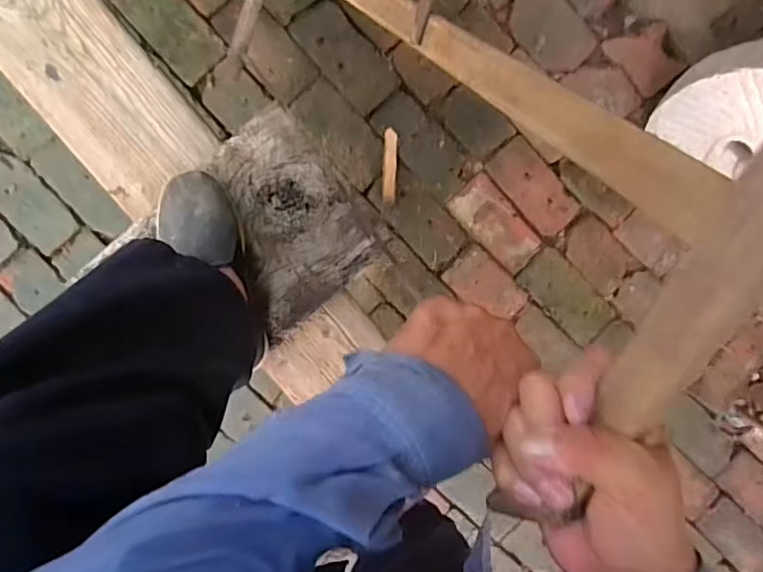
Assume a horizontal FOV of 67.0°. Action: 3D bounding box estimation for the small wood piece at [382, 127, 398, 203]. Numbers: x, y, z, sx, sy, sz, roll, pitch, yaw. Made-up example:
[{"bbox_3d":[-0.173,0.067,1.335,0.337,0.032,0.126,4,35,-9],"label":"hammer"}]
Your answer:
[{"bbox_3d":[0.019,-0.261,1.245,0.029,0.016,0.155,2,97,-5],"label":"small wood piece"}]

